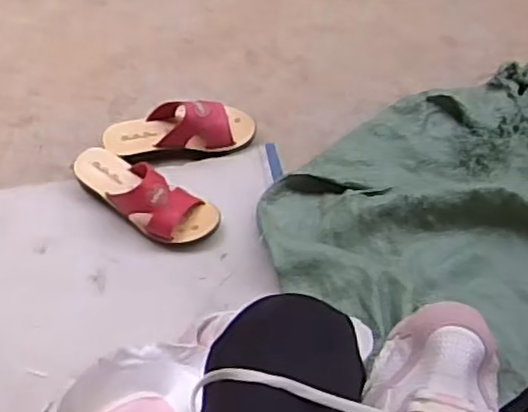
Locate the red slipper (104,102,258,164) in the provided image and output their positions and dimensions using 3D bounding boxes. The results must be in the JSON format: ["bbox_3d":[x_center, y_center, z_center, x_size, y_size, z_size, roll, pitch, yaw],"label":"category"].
[{"bbox_3d":[-0.130,-0.120,1.102,0.225,0.071,0.086,-10,60,-9],"label":"red slipper"}]

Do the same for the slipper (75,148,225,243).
[{"bbox_3d":[-0.180,-0.016,1.027,0.227,0.079,0.082,27,61,13],"label":"slipper"}]

